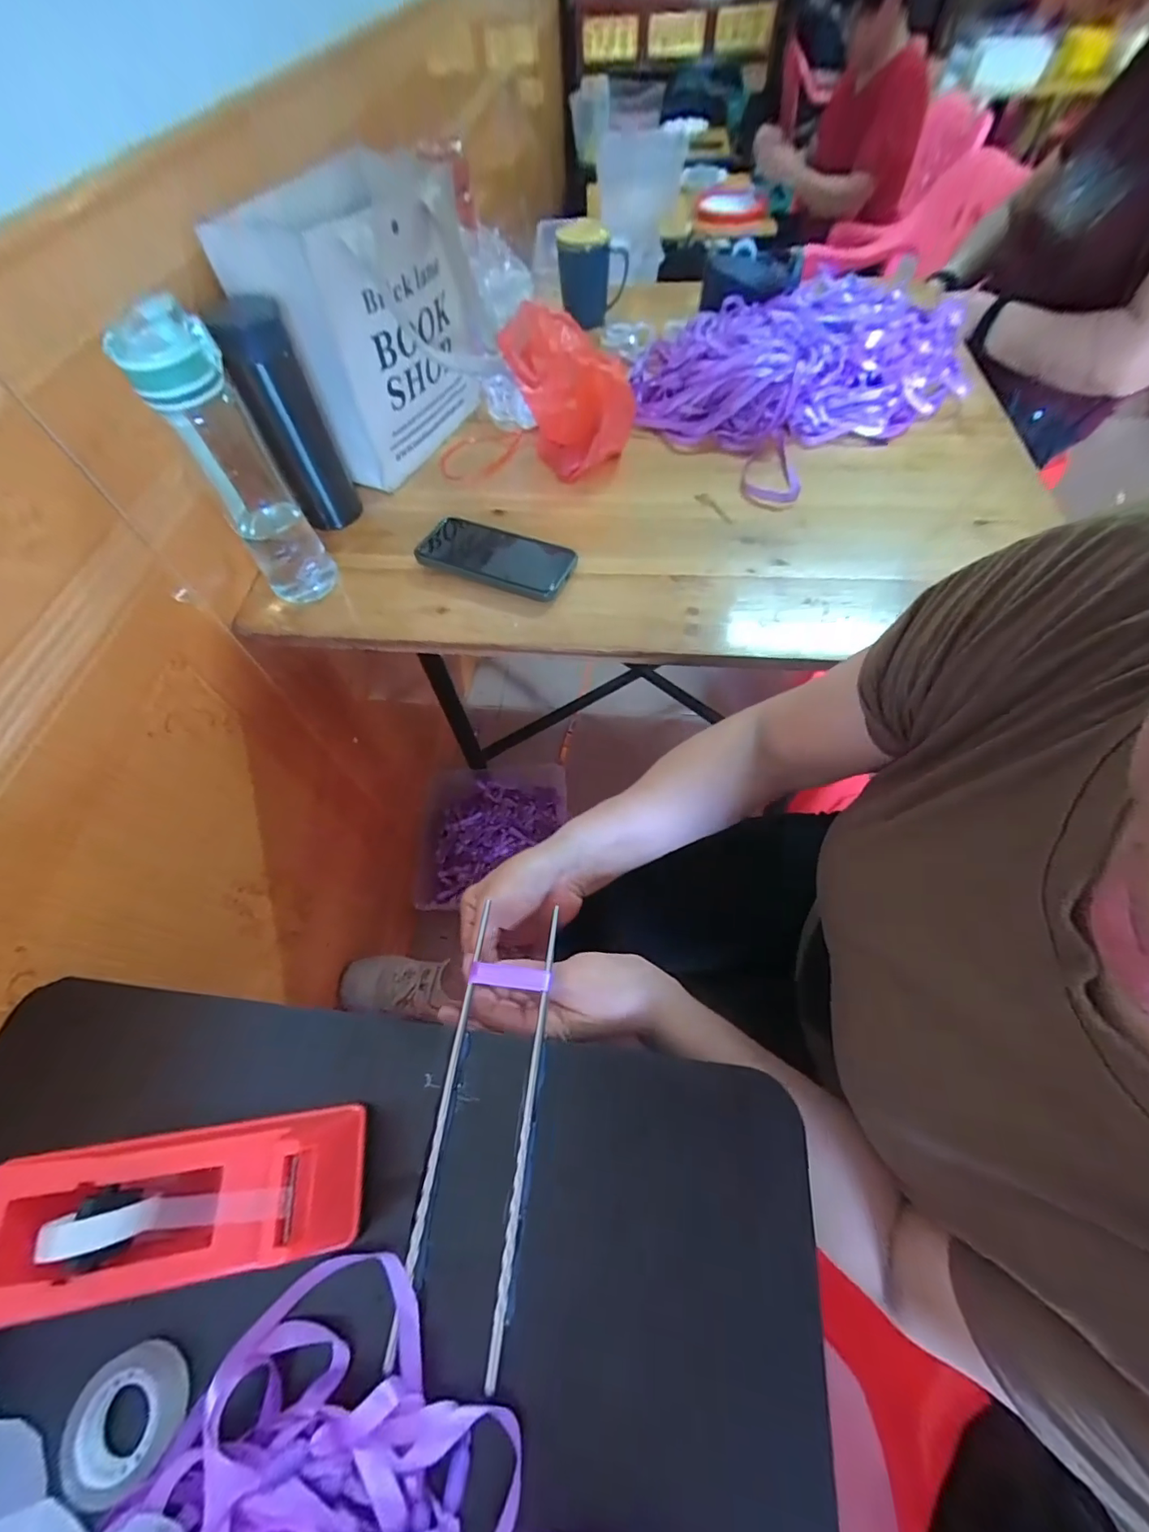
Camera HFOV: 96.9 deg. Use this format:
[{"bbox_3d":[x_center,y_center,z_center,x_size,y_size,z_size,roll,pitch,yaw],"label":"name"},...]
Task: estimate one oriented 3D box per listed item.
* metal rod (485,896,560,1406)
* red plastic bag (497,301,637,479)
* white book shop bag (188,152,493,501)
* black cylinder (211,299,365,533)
[{"bbox_3d":[-0.026,0.197,0.295,0.006,0.010,0.220,4,56,6],"label":"metal rod"},{"bbox_3d":[-0.008,-0.427,0.585,0.138,0.139,0.085,40,69,23],"label":"red plastic bag"},{"bbox_3d":[-0.209,-0.481,0.574,0.109,0.235,0.221,18,62,14],"label":"white book shop bag"},{"bbox_3d":[-0.289,-0.349,0.527,0.060,0.194,0.054,-16,60,-6],"label":"black cylinder"}]

